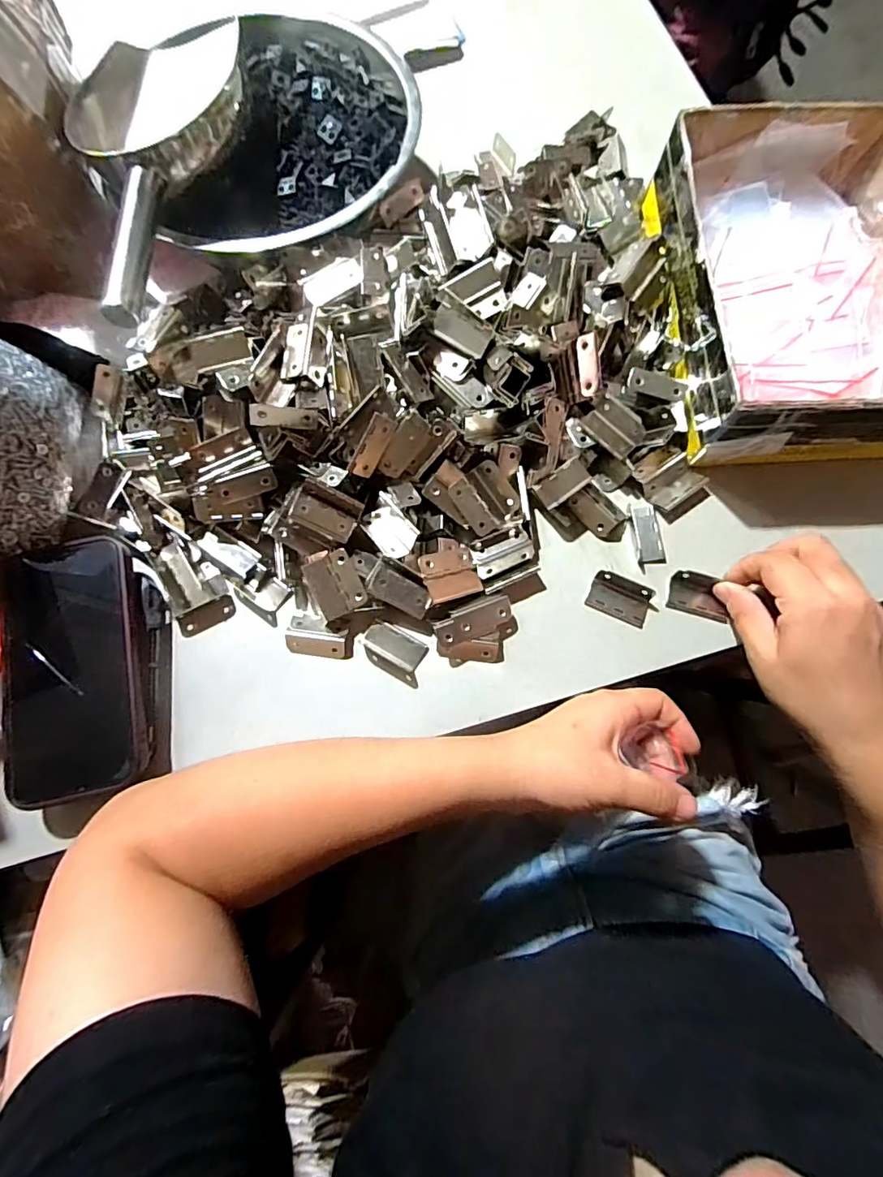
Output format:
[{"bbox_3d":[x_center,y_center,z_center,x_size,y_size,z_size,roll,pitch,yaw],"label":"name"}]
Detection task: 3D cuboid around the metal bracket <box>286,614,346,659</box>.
[{"bbox_3d":[-0.085,0.032,0.353,0.041,0.012,0.026,6,75,2],"label":"metal bracket"}]

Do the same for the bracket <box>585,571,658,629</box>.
[{"bbox_3d":[0.125,0.007,0.358,0.045,0.012,0.026,23,77,7],"label":"bracket"}]

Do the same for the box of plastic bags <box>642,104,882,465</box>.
[{"bbox_3d":[0.263,-0.223,0.379,0.178,0.064,0.249,-4,75,0],"label":"box of plastic bags"}]

